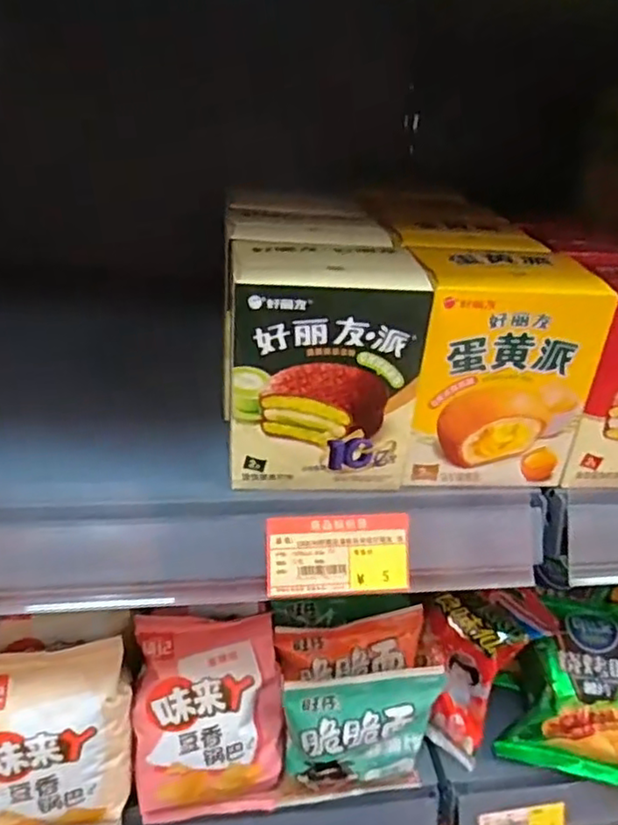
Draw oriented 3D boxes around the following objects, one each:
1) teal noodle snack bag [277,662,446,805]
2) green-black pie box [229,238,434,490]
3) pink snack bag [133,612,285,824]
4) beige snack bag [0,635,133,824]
[{"bbox_3d":[0.033,0.219,0.432,0.100,0.108,0.023,-1,32,-11],"label":"teal noodle snack bag"},{"bbox_3d":[0.005,-0.024,0.314,0.084,0.103,0.059,0,32,-9],"label":"green-black pie box"},{"bbox_3d":[-0.065,0.205,0.428,0.096,0.141,0.042,-3,8,-10],"label":"pink snack bag"},{"bbox_3d":[-0.160,0.201,0.393,0.098,0.123,0.045,-2,15,-14],"label":"beige snack bag"}]

